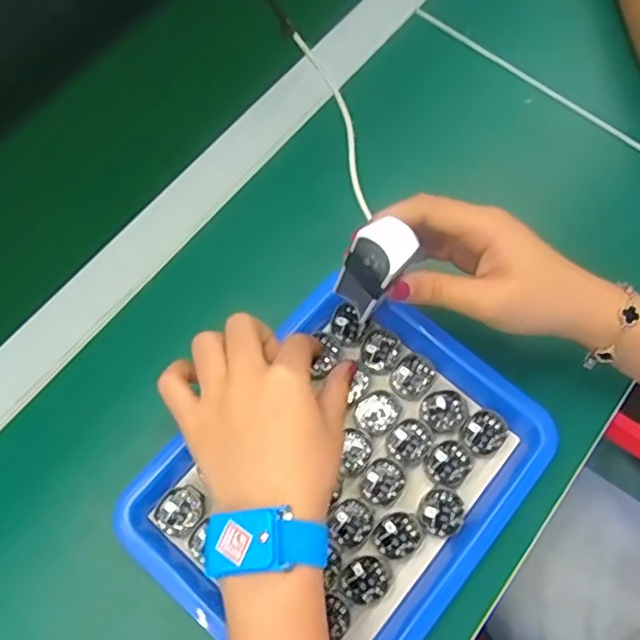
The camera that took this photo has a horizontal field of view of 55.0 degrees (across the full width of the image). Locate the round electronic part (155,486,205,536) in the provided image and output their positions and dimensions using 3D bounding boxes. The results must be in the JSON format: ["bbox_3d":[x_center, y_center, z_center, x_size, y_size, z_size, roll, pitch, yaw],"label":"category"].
[{"bbox_3d":[-0.080,0.111,0.358,0.024,0.007,0.029,38,80,8],"label":"round electronic part"}]

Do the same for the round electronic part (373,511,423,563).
[{"bbox_3d":[0.045,0.125,0.356,0.026,0.004,0.027,0,77,0],"label":"round electronic part"}]

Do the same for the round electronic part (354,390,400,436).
[{"bbox_3d":[0.035,0.057,0.382,0.025,0.004,0.028,44,80,9],"label":"round electronic part"}]

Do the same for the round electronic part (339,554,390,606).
[{"bbox_3d":[0.026,0.147,0.347,0.026,0.004,0.026,0,77,0],"label":"round electronic part"}]

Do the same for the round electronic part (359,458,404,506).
[{"bbox_3d":[0.037,0.096,0.366,0.024,0.004,0.026,0,77,0],"label":"round electronic part"}]

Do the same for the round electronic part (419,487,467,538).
[{"bbox_3d":[0.072,0.114,0.363,0.026,0.005,0.027,0,77,0],"label":"round electronic part"}]

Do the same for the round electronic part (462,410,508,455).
[{"bbox_3d":[0.101,0.069,0.378,0.024,0.004,0.029,38,79,8],"label":"round electronic part"}]

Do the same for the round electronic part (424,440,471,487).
[{"bbox_3d":[0.077,0.086,0.371,0.025,0.004,0.027,0,77,0],"label":"round electronic part"}]

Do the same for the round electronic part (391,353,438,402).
[{"bbox_3d":[0.059,0.035,0.389,0.024,0.004,0.030,37,79,8],"label":"round electronic part"}]

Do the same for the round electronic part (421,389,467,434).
[{"bbox_3d":[0.077,0.056,0.382,0.027,0.004,0.026,0,77,0],"label":"round electronic part"}]

